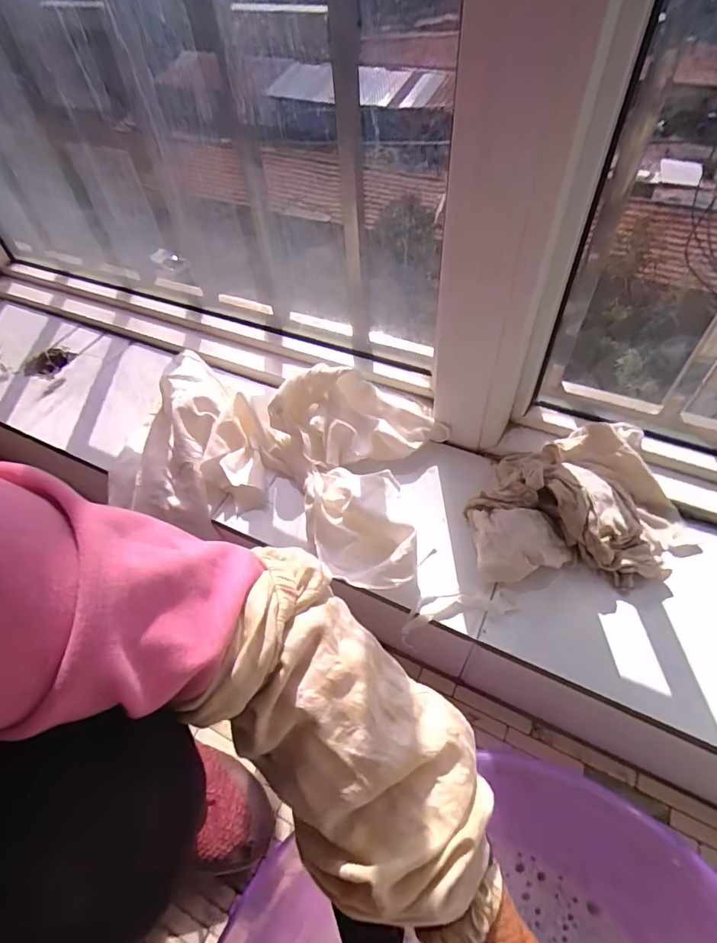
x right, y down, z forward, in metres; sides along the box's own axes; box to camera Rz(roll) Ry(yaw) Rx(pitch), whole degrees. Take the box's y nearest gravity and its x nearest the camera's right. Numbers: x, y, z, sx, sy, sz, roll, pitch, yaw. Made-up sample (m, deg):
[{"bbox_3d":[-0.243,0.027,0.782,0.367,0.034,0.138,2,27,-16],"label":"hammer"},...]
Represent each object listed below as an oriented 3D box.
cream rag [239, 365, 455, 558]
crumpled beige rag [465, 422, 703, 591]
[{"bbox_3d":[-0.010,-0.059,0.522,0.199,0.068,0.097,-20,54,-12],"label":"cream rag"},{"bbox_3d":[0.214,0.027,0.469,0.201,0.048,0.158,-3,52,1],"label":"crumpled beige rag"}]

